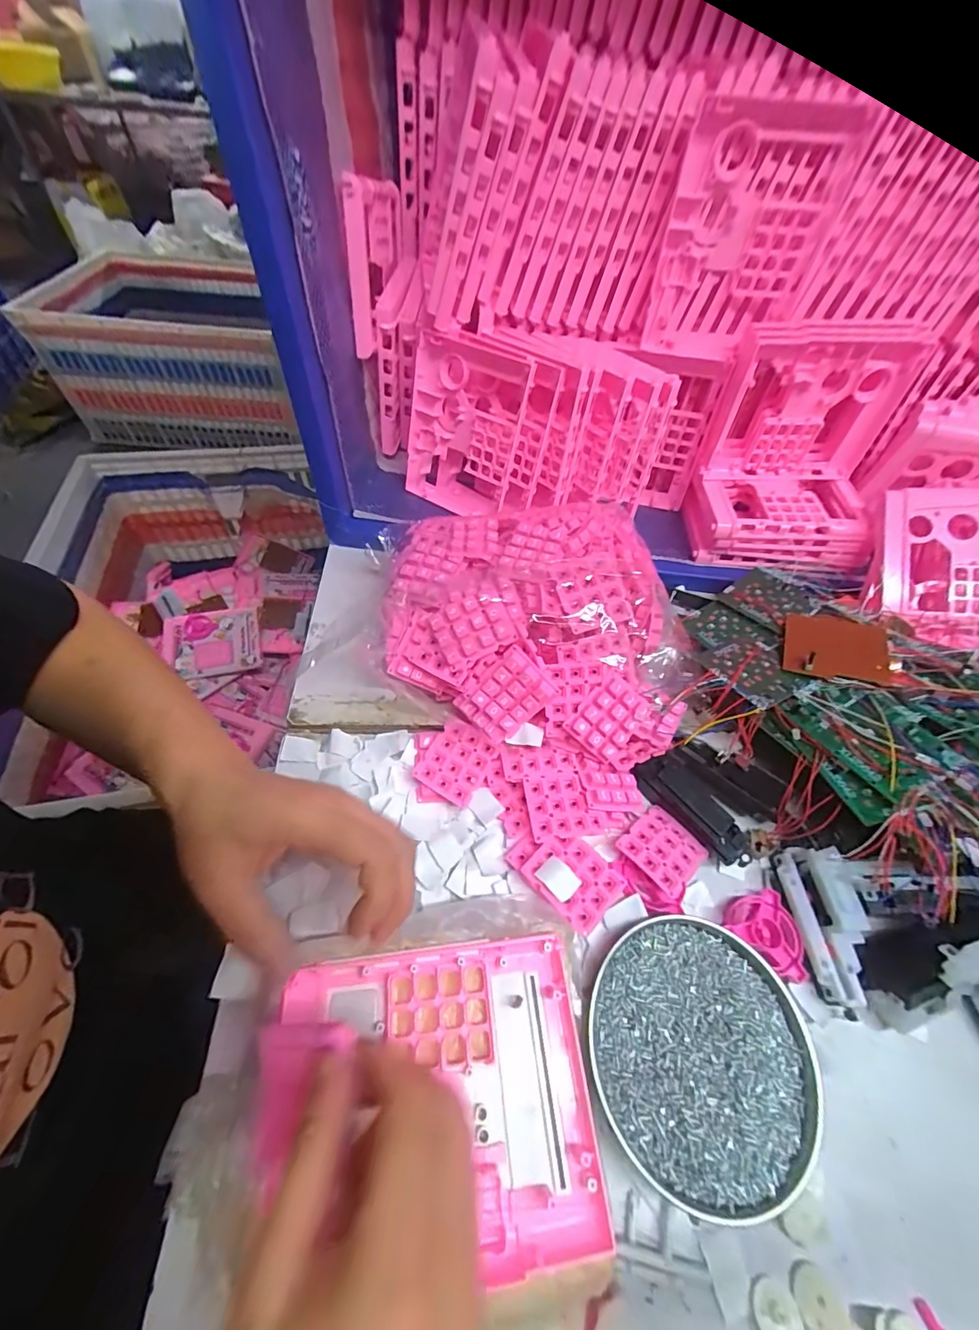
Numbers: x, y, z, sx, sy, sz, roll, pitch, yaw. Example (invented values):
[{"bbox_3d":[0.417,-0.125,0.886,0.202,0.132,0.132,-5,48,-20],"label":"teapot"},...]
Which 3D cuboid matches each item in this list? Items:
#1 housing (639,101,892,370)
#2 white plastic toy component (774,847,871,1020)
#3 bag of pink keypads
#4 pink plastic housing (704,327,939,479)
[{"bbox_3d":[0.220,-0.366,0.405,0.131,0.162,0.047,18,56,8],"label":"housing"},{"bbox_3d":[0.236,0.179,0.320,0.042,0.028,0.097,0,55,-5],"label":"white plastic toy component"},{"bbox_3d":[0.040,-0.039,0.394,0.245,0.084,0.201,8,55,1],"label":"bag of pink keypads"},{"bbox_3d":[0.319,-0.257,0.465,0.173,0.131,0.055,7,55,0],"label":"pink plastic housing"}]

